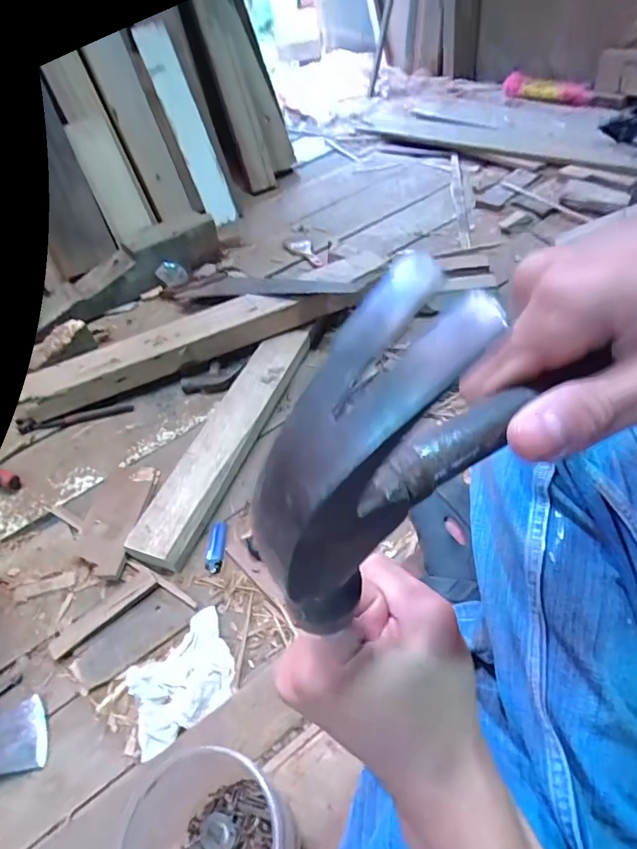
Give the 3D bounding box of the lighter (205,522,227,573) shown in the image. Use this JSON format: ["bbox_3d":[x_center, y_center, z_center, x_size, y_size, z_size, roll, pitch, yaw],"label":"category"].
[{"bbox_3d":[-0.148,0.176,0.700,0.024,0.009,0.080,-3,47,5],"label":"lighter"}]

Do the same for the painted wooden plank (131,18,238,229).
[{"bbox_3d":[-0.374,-0.855,1.390,0.088,0.521,0.029,-27,17,-17],"label":"painted wooden plank"}]

